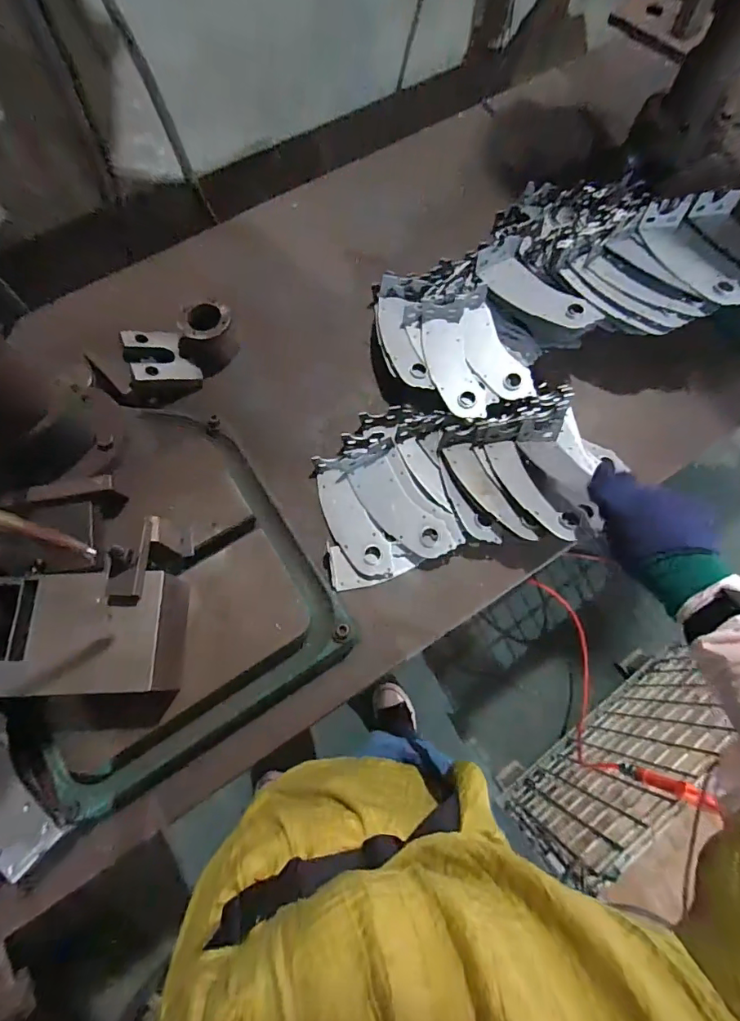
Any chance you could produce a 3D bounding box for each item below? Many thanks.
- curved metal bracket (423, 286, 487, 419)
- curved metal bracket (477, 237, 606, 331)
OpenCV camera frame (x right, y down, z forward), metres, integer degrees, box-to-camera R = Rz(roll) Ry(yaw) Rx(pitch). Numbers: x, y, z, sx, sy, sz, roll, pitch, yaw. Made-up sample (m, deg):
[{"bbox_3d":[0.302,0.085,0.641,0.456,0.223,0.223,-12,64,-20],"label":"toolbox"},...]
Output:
[{"bbox_3d":[0.120,-0.227,0.677,0.089,0.022,0.195,2,72,1],"label":"curved metal bracket"},{"bbox_3d":[0.232,-0.315,0.674,0.086,0.033,0.191,-34,75,-10],"label":"curved metal bracket"}]

